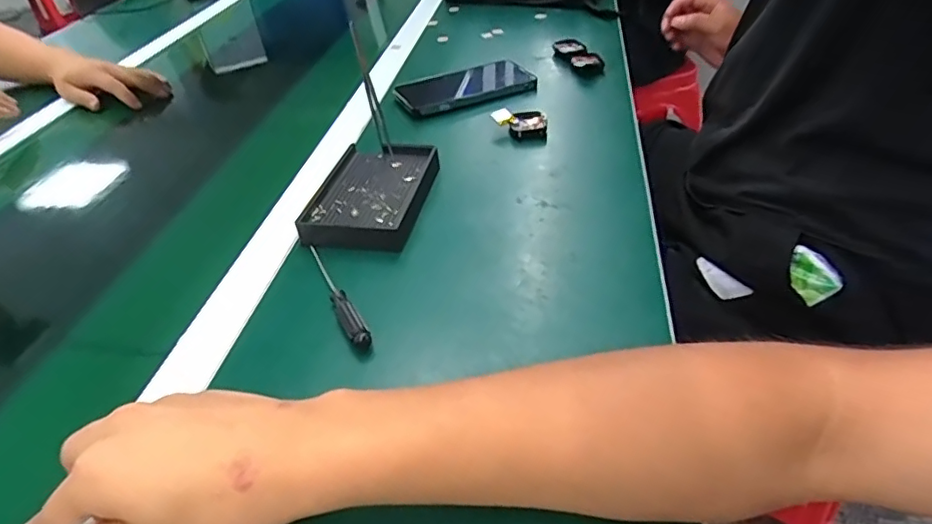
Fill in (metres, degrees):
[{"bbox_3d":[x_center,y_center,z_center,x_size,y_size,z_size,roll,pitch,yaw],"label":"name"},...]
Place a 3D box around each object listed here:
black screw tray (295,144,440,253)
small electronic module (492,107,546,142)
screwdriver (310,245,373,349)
[{"bbox_3d":[-0.084,-0.062,0.502,0.093,0.019,0.134,4,41,13],"label":"black screw tray"},{"bbox_3d":[0.057,-0.146,0.590,0.055,0.022,0.038,-2,40,7],"label":"small electronic module"},{"bbox_3d":[-0.099,0.019,0.415,0.013,0.011,0.127,-23,43,-18],"label":"screwdriver"}]

